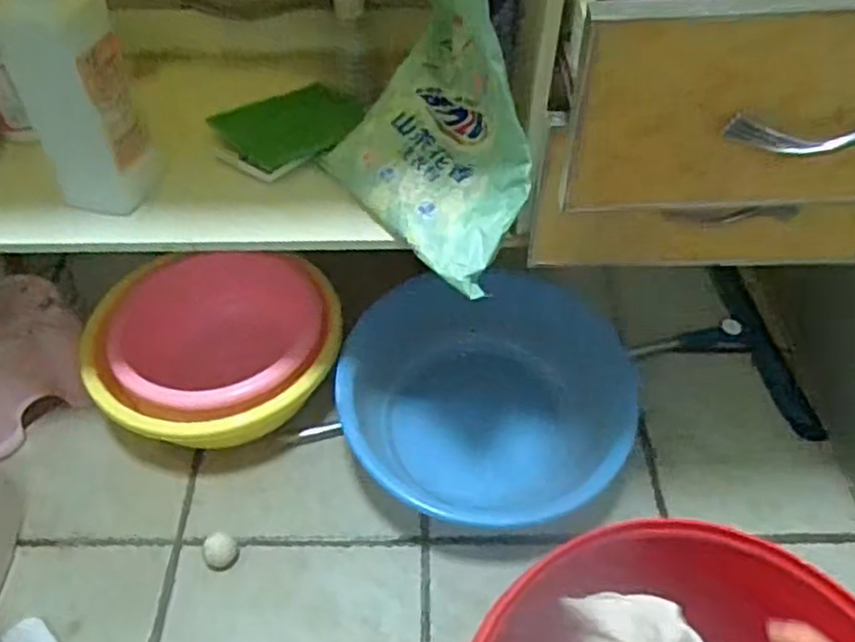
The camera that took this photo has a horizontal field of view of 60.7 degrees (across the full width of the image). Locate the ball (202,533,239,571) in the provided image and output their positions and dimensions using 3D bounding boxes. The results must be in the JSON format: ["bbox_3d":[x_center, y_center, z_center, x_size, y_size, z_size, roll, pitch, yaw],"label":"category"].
[{"bbox_3d":[-0.247,0.274,0.872,0.040,0.033,0.037,1,48,-1],"label":"ball"}]

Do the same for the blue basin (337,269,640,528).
[{"bbox_3d":[0.076,0.096,0.983,0.365,0.127,0.403,-2,49,-5],"label":"blue basin"}]

